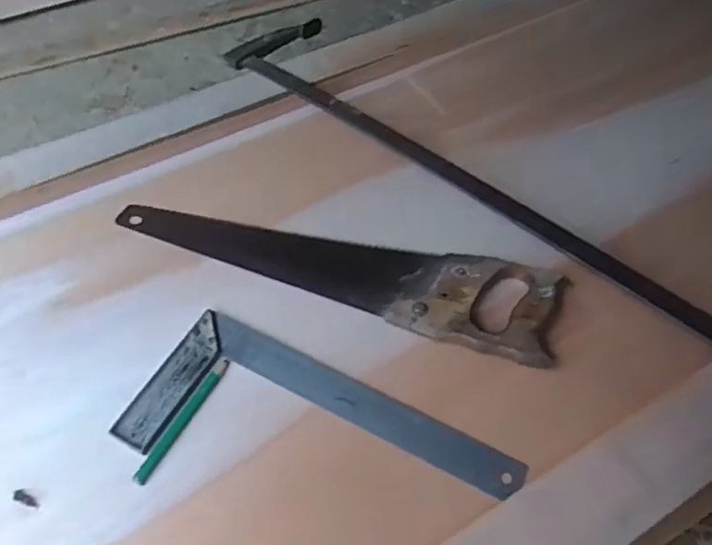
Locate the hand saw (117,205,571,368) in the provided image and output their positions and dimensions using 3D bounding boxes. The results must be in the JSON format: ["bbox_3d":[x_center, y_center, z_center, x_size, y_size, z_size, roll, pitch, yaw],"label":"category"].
[{"bbox_3d":[-0.034,-0.018,0.649,0.501,0.023,0.115,16,57,12],"label":"hand saw"}]

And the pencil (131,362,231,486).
[{"bbox_3d":[-0.164,0.139,0.560,0.013,0.007,0.134,25,59,18],"label":"pencil"}]

